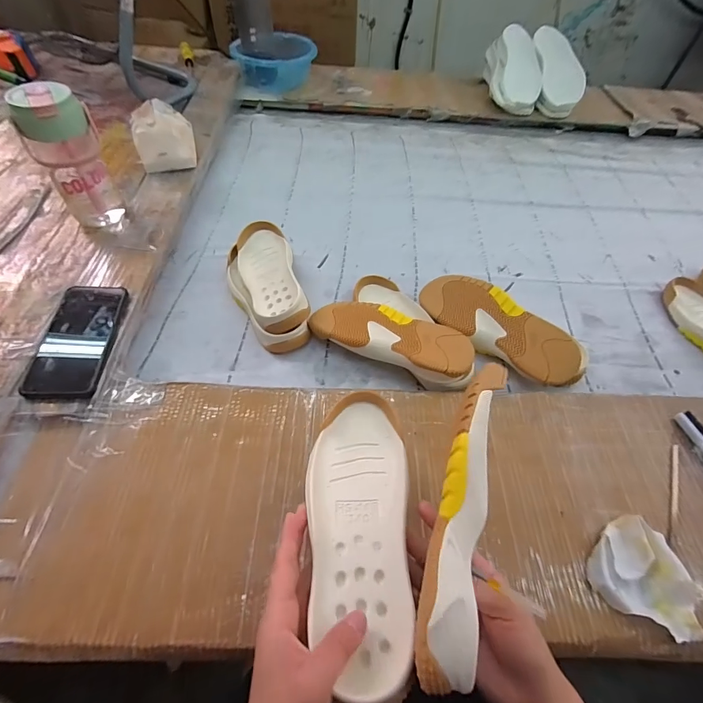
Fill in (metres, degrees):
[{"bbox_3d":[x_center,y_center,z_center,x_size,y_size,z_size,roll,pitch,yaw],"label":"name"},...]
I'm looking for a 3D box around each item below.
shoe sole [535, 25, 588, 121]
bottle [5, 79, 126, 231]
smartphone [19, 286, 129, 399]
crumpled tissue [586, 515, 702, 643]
[{"bbox_3d":[0.562,-0.778,1.041,0.113,0.050,0.284,-6,76,21],"label":"shoe sole"},{"bbox_3d":[-0.414,-0.280,0.569,0.085,0.189,0.076,-26,60,-20],"label":"bottle"},{"bbox_3d":[-0.345,-0.018,0.478,0.077,0.011,0.164,3,57,-10],"label":"smartphone"},{"bbox_3d":[0.288,0.217,0.372,0.092,0.028,0.086,24,57,14],"label":"crumpled tissue"}]

